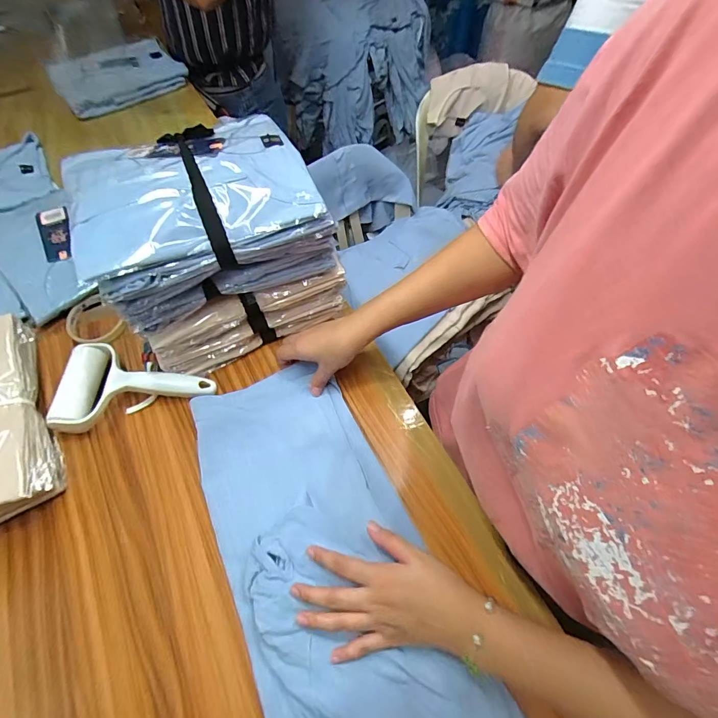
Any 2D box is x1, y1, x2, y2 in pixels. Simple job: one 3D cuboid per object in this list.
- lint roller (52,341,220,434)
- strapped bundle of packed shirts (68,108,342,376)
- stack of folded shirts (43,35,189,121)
[{"bbox_3d":[-0.288,0.045,0.502,0.181,0.043,0.110,8,59,6],"label":"lint roller"},{"bbox_3d":[-0.179,-0.145,0.505,0.251,0.196,0.198,-27,62,-14],"label":"strapped bundle of packed shirts"},{"bbox_3d":[-0.541,-0.638,0.902,0.263,0.083,0.153,-38,65,-20],"label":"stack of folded shirts"}]

